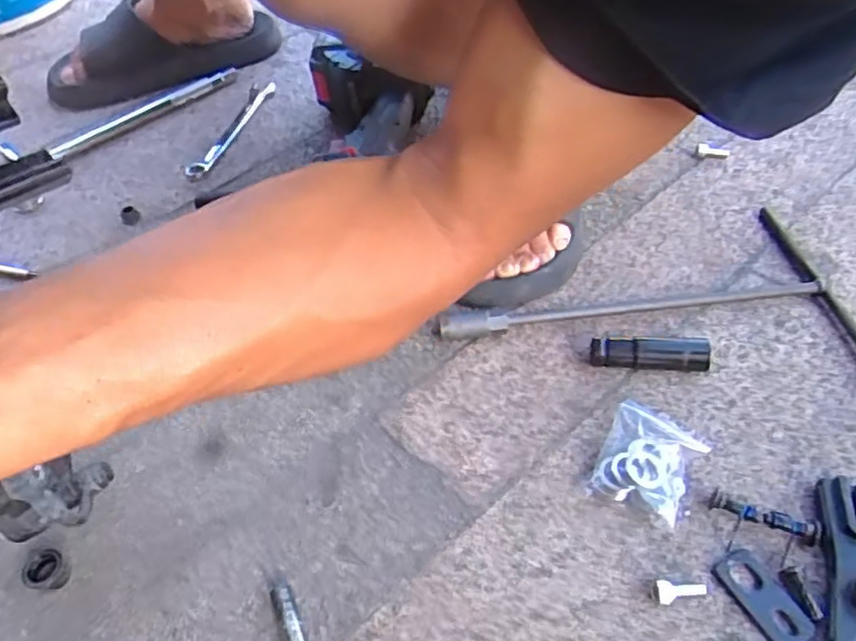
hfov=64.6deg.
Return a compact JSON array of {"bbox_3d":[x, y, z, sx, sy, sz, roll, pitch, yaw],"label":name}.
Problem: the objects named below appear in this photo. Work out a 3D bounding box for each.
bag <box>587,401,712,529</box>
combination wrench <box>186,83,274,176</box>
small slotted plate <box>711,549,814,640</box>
[{"bbox_3d":[0.137,0.084,0.422,0.054,0.018,0.074,20,54,21],"label":"bag"},{"bbox_3d":[-0.204,-0.201,0.704,0.030,0.009,0.166,11,51,14],"label":"combination wrench"},{"bbox_3d":[0.183,0.152,0.369,0.029,0.004,0.057,-17,43,-16],"label":"small slotted plate"}]

